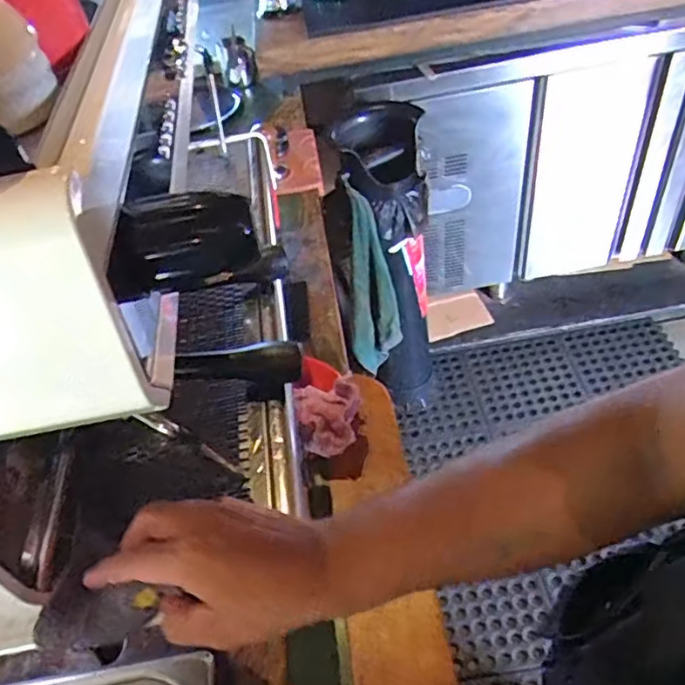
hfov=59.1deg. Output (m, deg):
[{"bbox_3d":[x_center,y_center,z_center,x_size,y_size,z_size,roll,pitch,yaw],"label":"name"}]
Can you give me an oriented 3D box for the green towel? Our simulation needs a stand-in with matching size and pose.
[{"bbox_3d":[0.073,-0.119,1.452,0.126,0.511,0.052,6,48,15],"label":"green towel"}]

